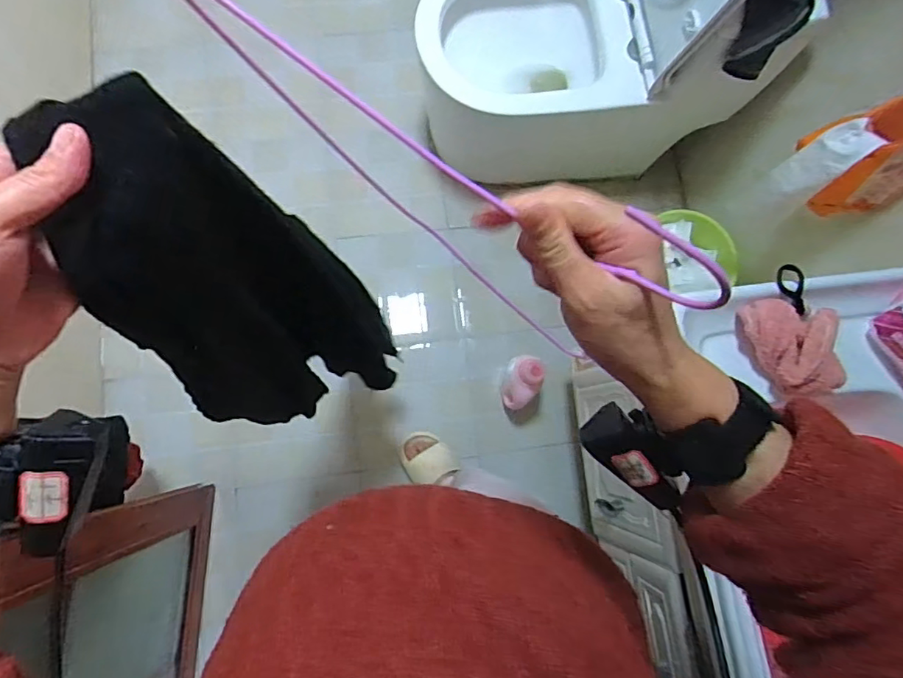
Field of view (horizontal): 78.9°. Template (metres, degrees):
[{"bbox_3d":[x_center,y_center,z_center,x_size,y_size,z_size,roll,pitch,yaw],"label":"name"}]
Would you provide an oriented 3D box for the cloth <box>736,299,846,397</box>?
[{"bbox_3d":[0.441,0.009,0.711,0.080,0.104,0.127,-6,82,-5],"label":"cloth"}]

